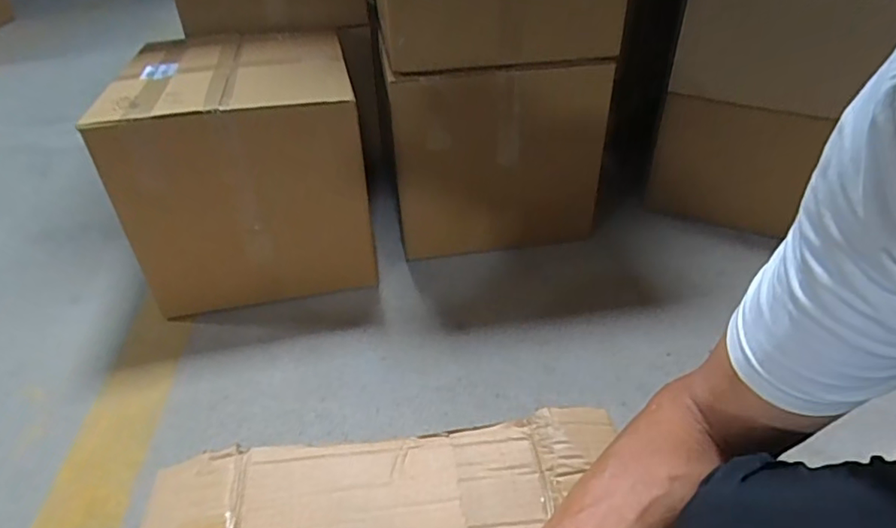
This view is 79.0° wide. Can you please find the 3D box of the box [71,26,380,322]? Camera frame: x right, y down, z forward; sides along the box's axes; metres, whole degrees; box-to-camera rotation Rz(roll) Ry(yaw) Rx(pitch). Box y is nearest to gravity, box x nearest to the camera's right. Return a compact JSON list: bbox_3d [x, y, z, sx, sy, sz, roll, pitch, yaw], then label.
[{"bbox_3d":[-0.393,-0.208,1.141,0.434,0.401,0.460,-9,37,-9],"label":"box"}]

